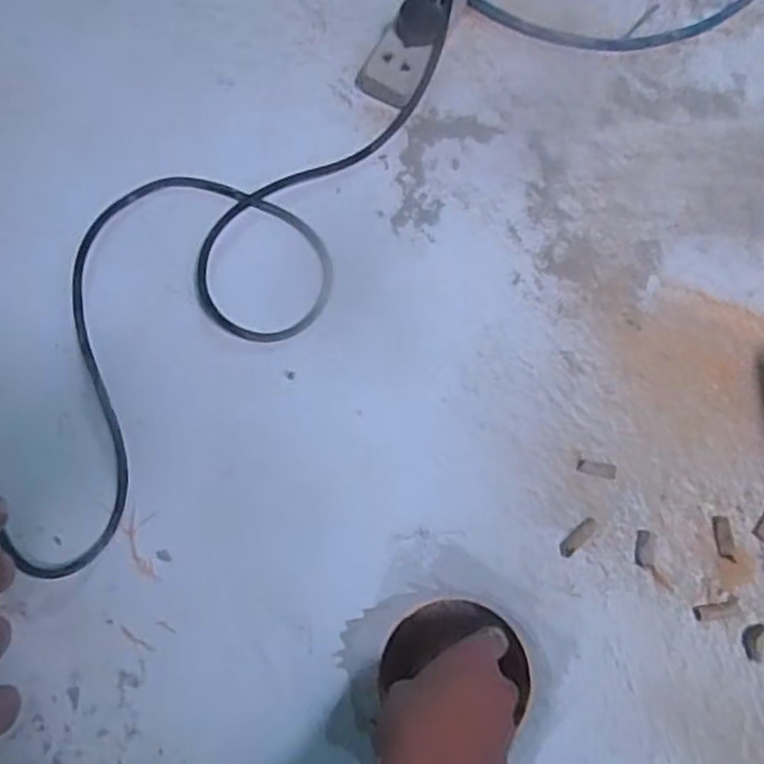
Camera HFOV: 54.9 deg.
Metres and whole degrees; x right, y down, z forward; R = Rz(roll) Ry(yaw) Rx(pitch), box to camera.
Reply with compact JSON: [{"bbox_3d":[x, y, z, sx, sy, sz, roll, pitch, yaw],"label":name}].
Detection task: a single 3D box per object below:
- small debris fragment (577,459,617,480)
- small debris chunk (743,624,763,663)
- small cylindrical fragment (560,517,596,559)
[{"bbox_3d":[0.151,0.061,0.518,0.028,0.004,0.011,9,76,4],"label":"small debris fragment"},{"bbox_3d":[0.250,0.173,0.492,0.015,0.004,0.026,28,78,8],"label":"small debris chunk"},{"bbox_3d":[0.136,0.108,0.510,0.011,0.005,0.033,42,81,11],"label":"small cylindrical fragment"}]

